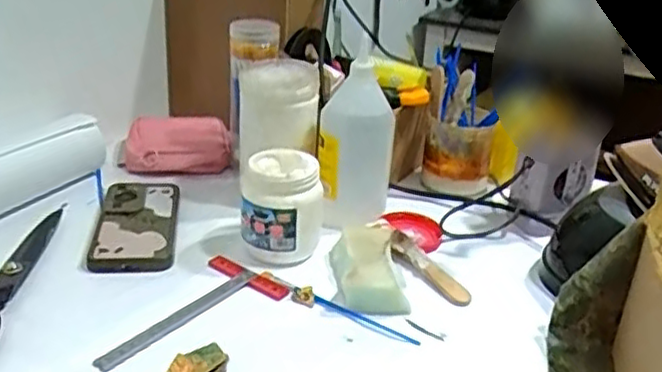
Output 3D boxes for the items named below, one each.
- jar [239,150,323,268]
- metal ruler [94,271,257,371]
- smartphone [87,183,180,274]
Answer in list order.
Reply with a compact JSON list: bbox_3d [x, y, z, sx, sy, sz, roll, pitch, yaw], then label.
[{"bbox_3d":[-0.046,0.021,0.672,0.074,0.095,0.074,3,26,-1],"label":"jar"},{"bbox_3d":[-0.125,0.111,0.587,0.017,0.007,0.164,21,31,33],"label":"metal ruler"},{"bbox_3d":[-0.198,0.038,0.712,0.077,0.018,0.165,-1,26,-9],"label":"smartphone"}]

